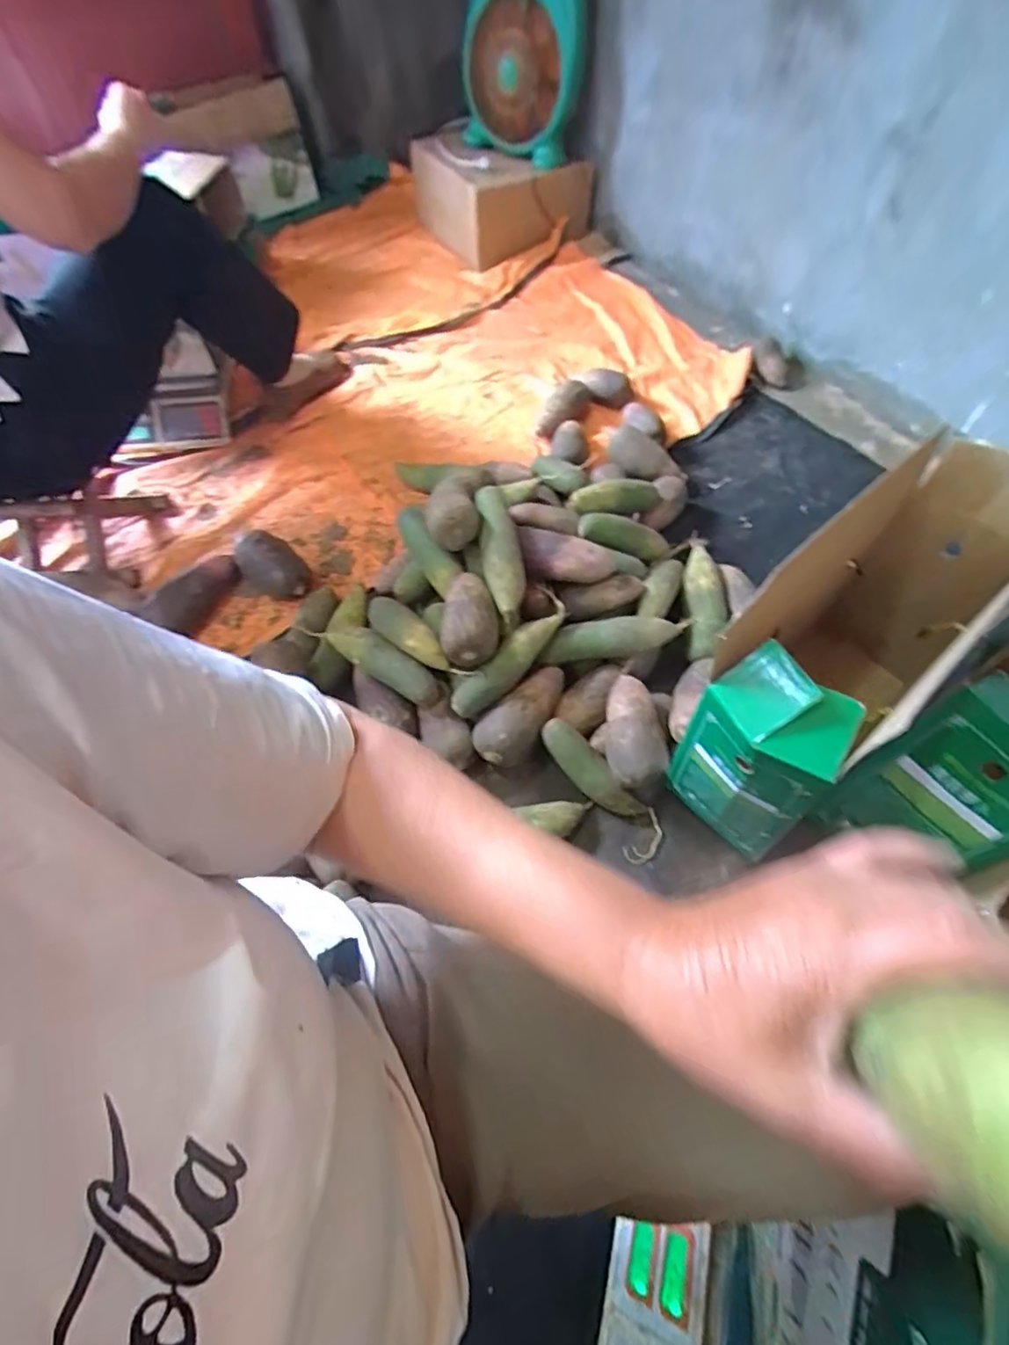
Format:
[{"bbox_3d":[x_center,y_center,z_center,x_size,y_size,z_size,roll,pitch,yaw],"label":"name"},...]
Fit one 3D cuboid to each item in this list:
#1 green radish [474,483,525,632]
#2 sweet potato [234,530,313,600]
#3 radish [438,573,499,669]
[{"bbox_3d":[-0.005,-0.169,0.841,0.057,0.058,0.210,-9,78,-4],"label":"green radish"},{"bbox_3d":[-0.396,-0.175,0.980,0.105,0.080,0.114,0,59,1],"label":"sweet potato"},{"bbox_3d":[-0.044,-0.075,0.802,0.075,0.062,0.122,4,59,3],"label":"radish"}]

